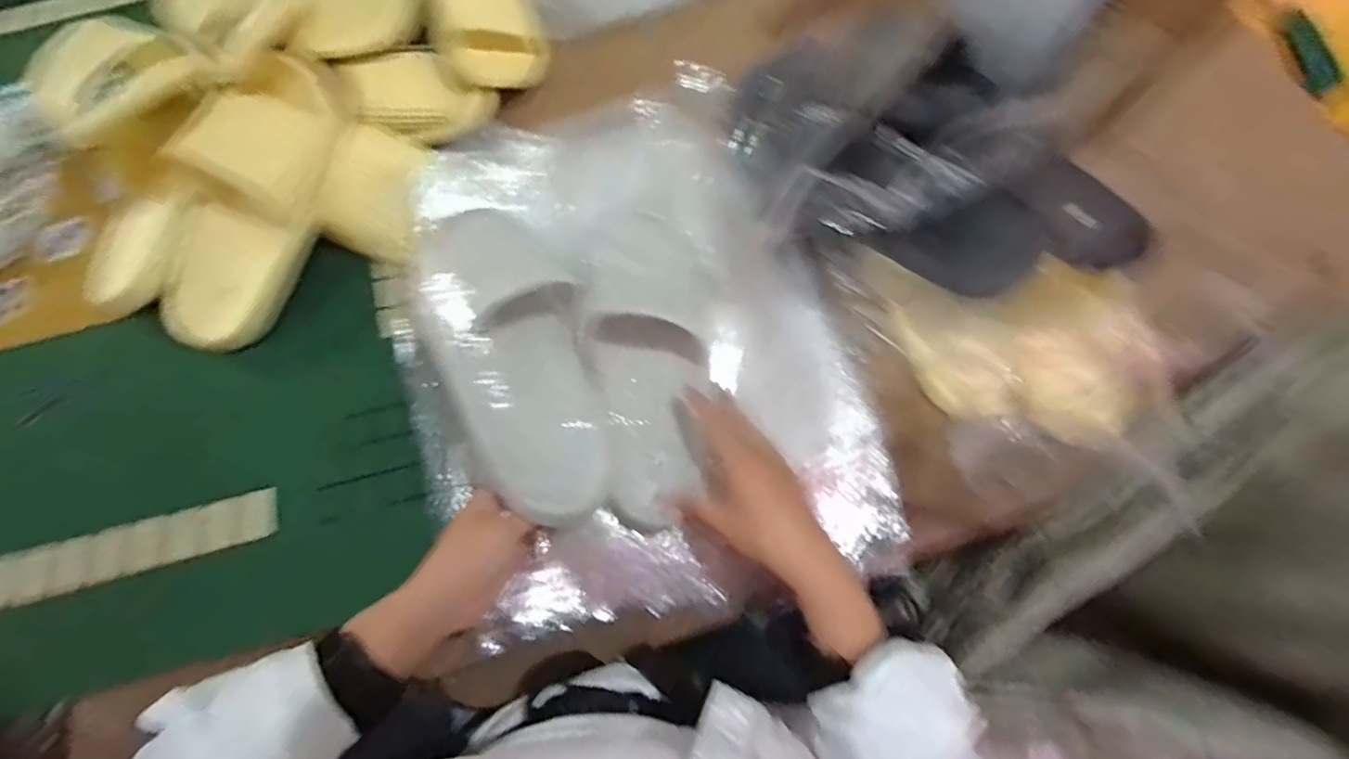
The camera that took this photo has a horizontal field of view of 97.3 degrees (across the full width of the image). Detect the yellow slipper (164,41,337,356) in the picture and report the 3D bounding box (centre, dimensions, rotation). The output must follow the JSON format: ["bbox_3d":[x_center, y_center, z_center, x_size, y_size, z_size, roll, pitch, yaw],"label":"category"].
[{"bbox_3d":[-0.382,-0.156,0.527,0.103,0.071,0.268,22,96,8],"label":"yellow slipper"}]

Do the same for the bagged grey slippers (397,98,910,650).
[{"bbox_3d":[-0.046,-0.039,0.495,0.348,0.114,0.426,-11,71,-3],"label":"bagged grey slippers"}]

